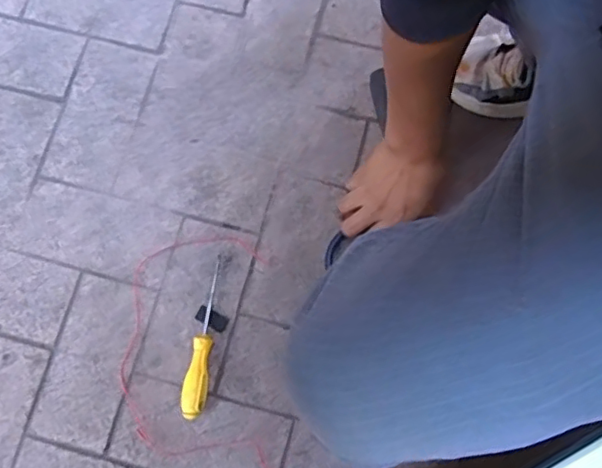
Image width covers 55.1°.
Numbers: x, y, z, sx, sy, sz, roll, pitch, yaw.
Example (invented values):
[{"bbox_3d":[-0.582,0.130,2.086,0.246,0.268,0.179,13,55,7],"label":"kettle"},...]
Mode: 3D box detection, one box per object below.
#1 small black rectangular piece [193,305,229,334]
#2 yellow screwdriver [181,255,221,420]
[{"bbox_3d":[-0.107,0.100,0.688,0.039,0.010,0.021,28,80,8],"label":"small black rectangular piece"},{"bbox_3d":[-0.113,0.119,0.678,0.028,0.024,0.186,6,77,3],"label":"yellow screwdriver"}]

